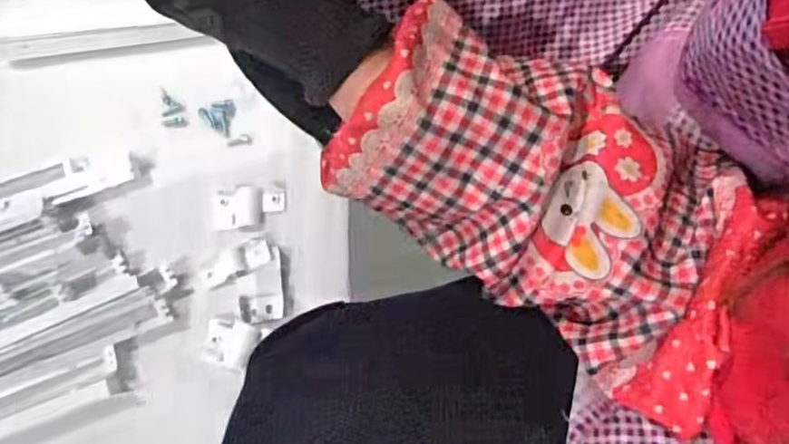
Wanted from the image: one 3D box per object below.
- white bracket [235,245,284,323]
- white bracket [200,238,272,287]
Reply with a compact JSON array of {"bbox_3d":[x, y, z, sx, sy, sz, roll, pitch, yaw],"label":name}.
[{"bbox_3d":[-0.160,0.076,0.726,0.051,0.013,0.086,-8,75,-3],"label":"white bracket"},{"bbox_3d":[-0.190,0.048,0.726,0.085,0.012,0.033,-25,76,-7],"label":"white bracket"}]

